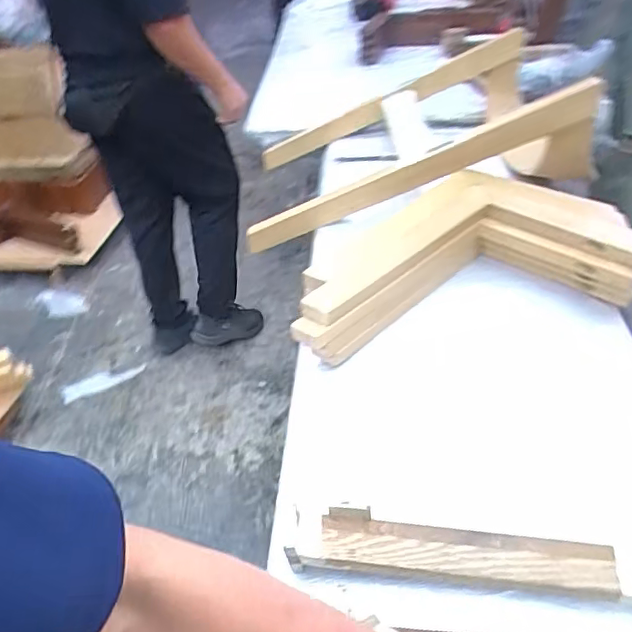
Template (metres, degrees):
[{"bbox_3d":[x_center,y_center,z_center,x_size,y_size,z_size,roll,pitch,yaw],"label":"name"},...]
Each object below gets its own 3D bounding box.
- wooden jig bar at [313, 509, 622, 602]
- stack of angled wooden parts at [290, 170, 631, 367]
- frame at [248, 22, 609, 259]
[{"bbox_3d":[0.146,0.237,0.577,0.277,0.029,0.050,2,38,10],"label":"wooden jig bar"},{"bbox_3d":[0.209,-0.110,0.954,0.552,0.108,0.333,-13,38,-8],"label":"stack of angled wooden parts"},{"bbox_3d":[0.193,-0.423,1.336,0.686,0.307,0.549,-4,37,3],"label":"frame"}]

